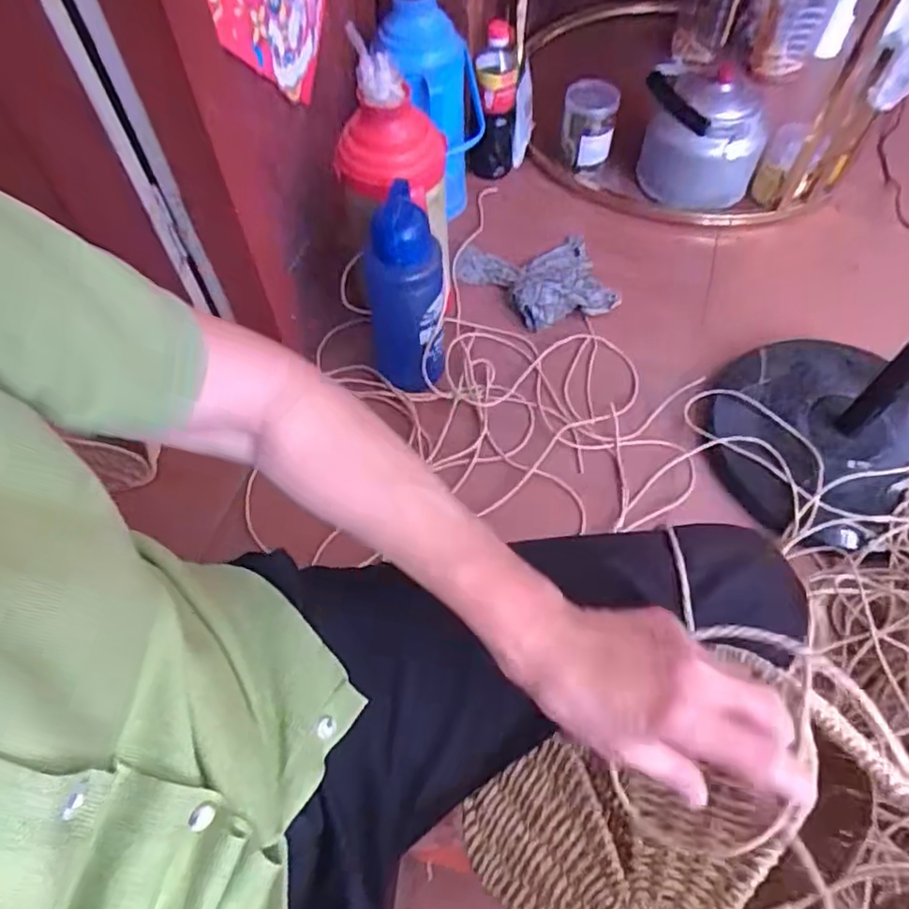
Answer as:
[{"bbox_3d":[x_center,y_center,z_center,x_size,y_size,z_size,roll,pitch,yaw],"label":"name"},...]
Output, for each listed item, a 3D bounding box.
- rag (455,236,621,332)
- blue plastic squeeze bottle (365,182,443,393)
[{"bbox_3d":[0.149,-0.312,1.142,0.242,0.043,0.200,-18,60,-10],"label":"rag"},{"bbox_3d":[-0.070,-0.212,0.916,0.111,0.317,0.086,-14,60,-8],"label":"blue plastic squeeze bottle"}]

